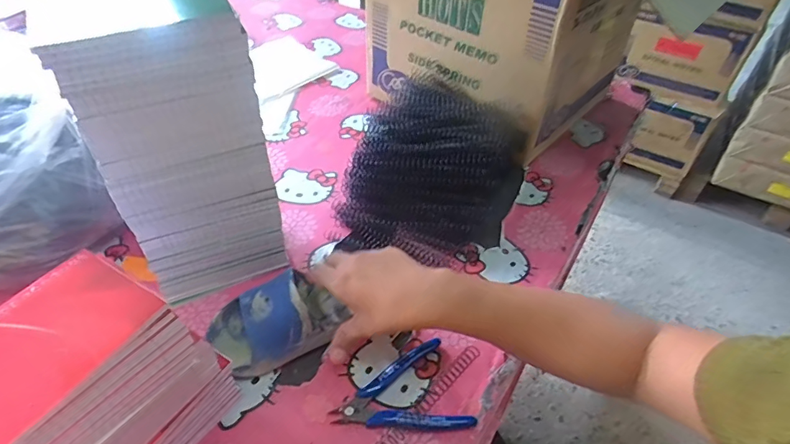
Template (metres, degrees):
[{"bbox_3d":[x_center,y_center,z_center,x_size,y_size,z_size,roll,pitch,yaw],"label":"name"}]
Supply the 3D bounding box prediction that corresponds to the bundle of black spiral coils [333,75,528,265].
[{"bbox_3d":[0.052,-0.072,0.595,0.202,0.099,0.274,16,47,14],"label":"bundle of black spiral coils"}]

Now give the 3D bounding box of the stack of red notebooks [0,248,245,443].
[{"bbox_3d":[-0.207,0.132,0.332,0.087,0.176,0.158,26,50,22],"label":"stack of red notebooks"}]

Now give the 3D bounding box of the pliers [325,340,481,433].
[{"bbox_3d":[0.001,0.156,0.426,0.114,0.010,0.086,-10,46,-12],"label":"pliers"}]

